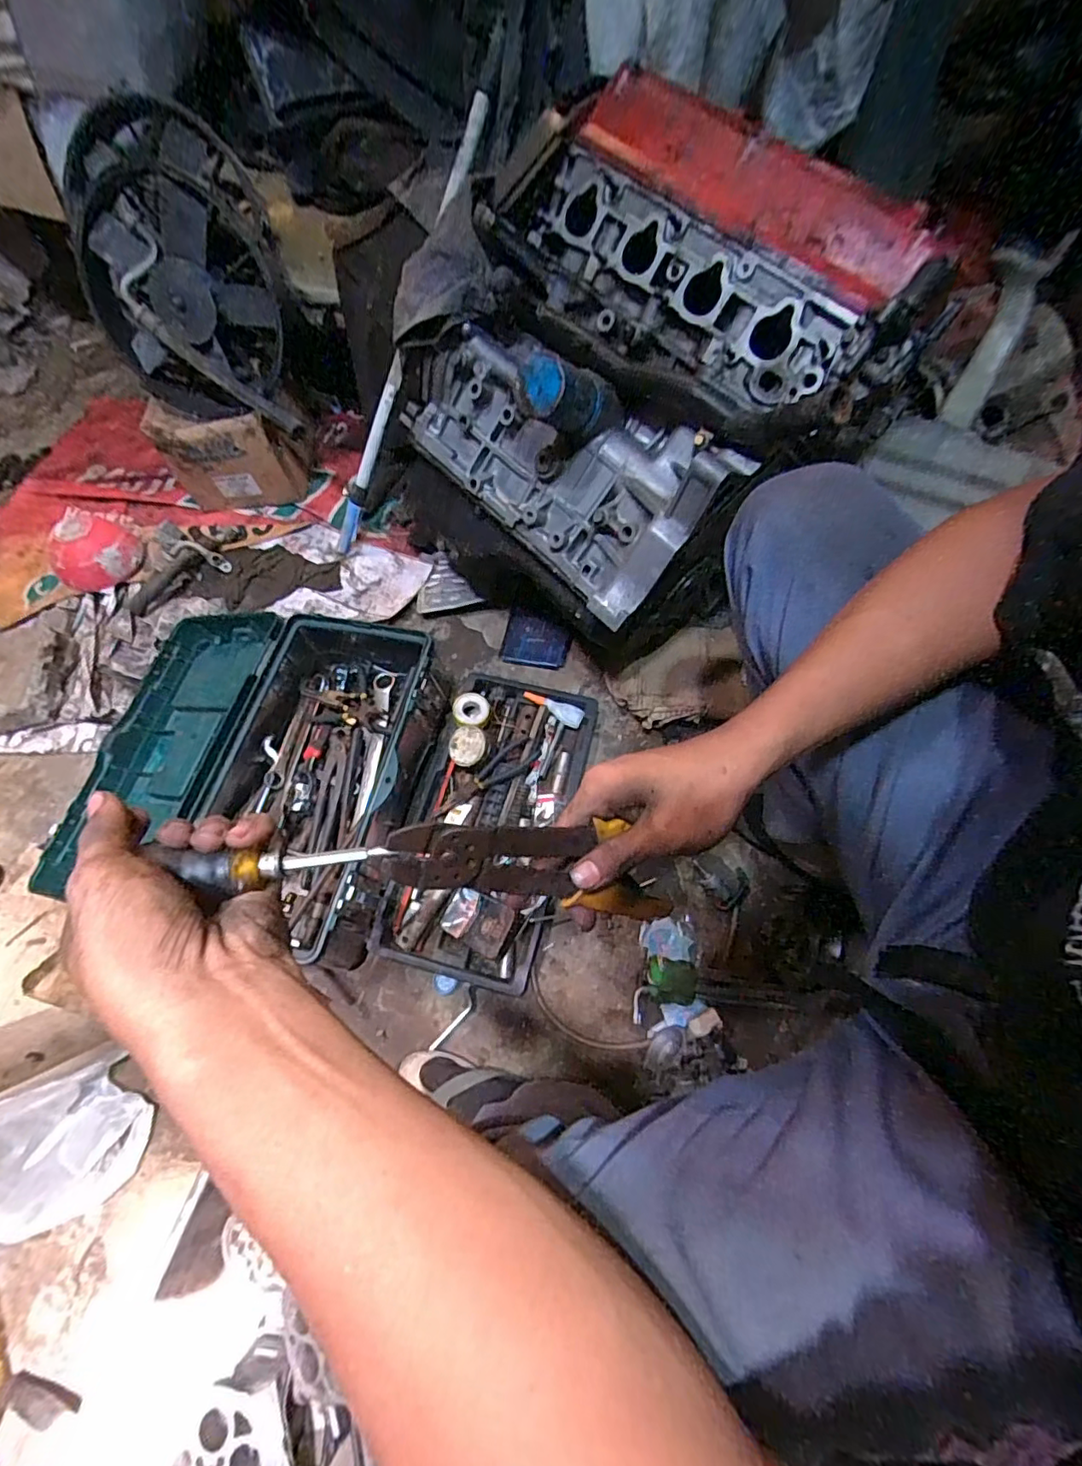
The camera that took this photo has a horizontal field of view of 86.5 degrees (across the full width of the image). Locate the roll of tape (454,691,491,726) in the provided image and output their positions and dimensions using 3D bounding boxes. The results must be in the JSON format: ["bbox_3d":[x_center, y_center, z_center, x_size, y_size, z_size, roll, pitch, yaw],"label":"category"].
[{"bbox_3d":[-0.106,-0.036,0.881,0.053,0.020,0.053,-1,64,3],"label":"roll of tape"}]

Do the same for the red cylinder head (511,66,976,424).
[{"bbox_3d":[0.200,-0.532,0.658,0.498,0.232,0.149,37,33,17],"label":"red cylinder head"}]

